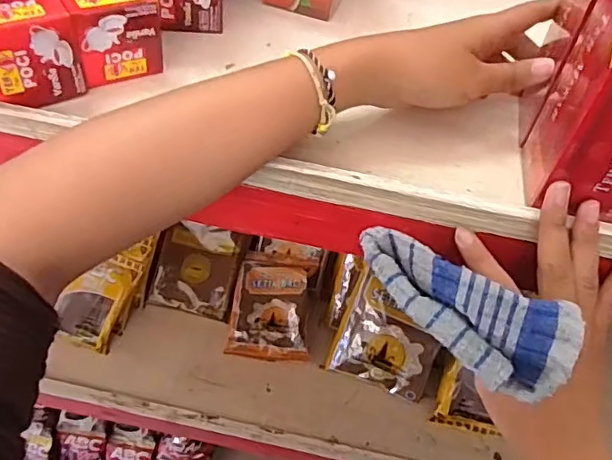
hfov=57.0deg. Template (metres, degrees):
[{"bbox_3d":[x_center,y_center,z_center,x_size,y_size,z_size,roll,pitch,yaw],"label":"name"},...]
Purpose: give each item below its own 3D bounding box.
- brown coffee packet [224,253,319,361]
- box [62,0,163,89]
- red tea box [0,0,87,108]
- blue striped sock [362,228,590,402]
[{"bbox_3d":[-0.043,0.097,0.726,0.100,0.021,0.134,3,64,10],"label":"brown coffee packet"},{"bbox_3d":[-0.139,-0.147,0.392,0.055,0.054,0.072,-21,54,-23],"label":"box"},{"bbox_3d":[-0.184,-0.123,0.365,0.060,0.055,0.068,-22,55,-24],"label":"red tea box"},{"bbox_3d":[0.082,0.045,0.311,0.120,0.052,0.020,26,12,21],"label":"blue striped sock"}]

